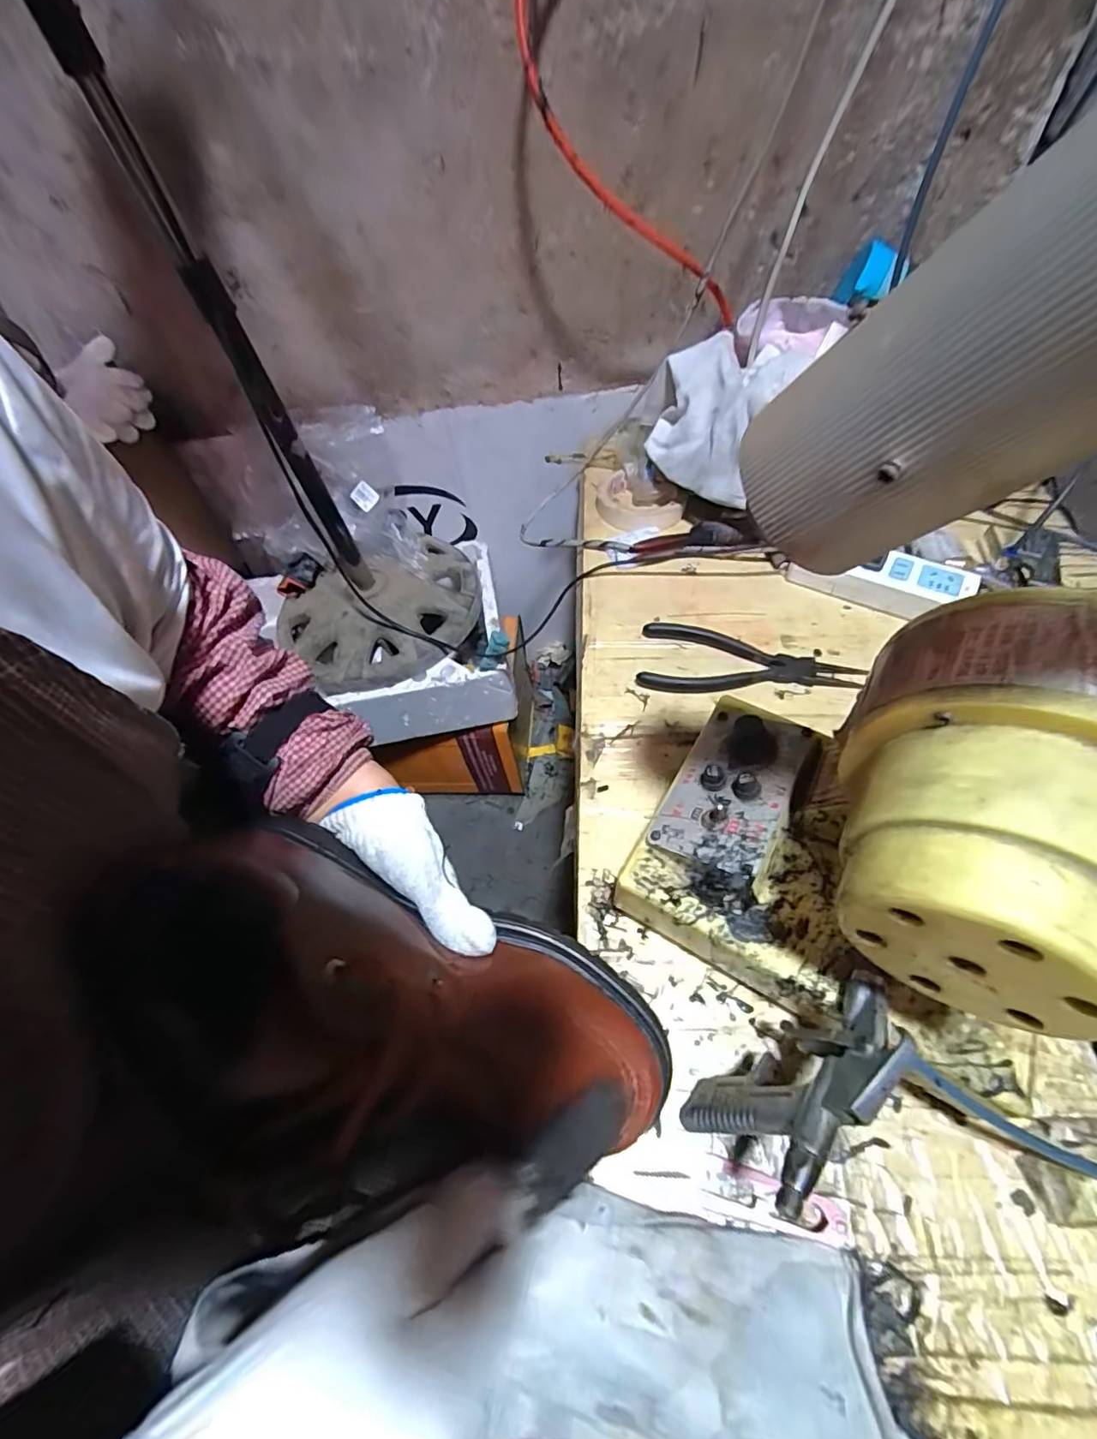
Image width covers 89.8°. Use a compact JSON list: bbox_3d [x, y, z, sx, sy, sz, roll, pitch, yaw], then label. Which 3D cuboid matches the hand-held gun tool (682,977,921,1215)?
[{"bbox_3d":[0.125,0.177,0.270,0.103,0.103,0.042,-29,58,-16],"label":"hand-held gun tool"}]

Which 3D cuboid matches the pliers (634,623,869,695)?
[{"bbox_3d":[0.176,-0.048,0.486,0.185,0.012,0.075,8,56,9],"label":"pliers"}]

